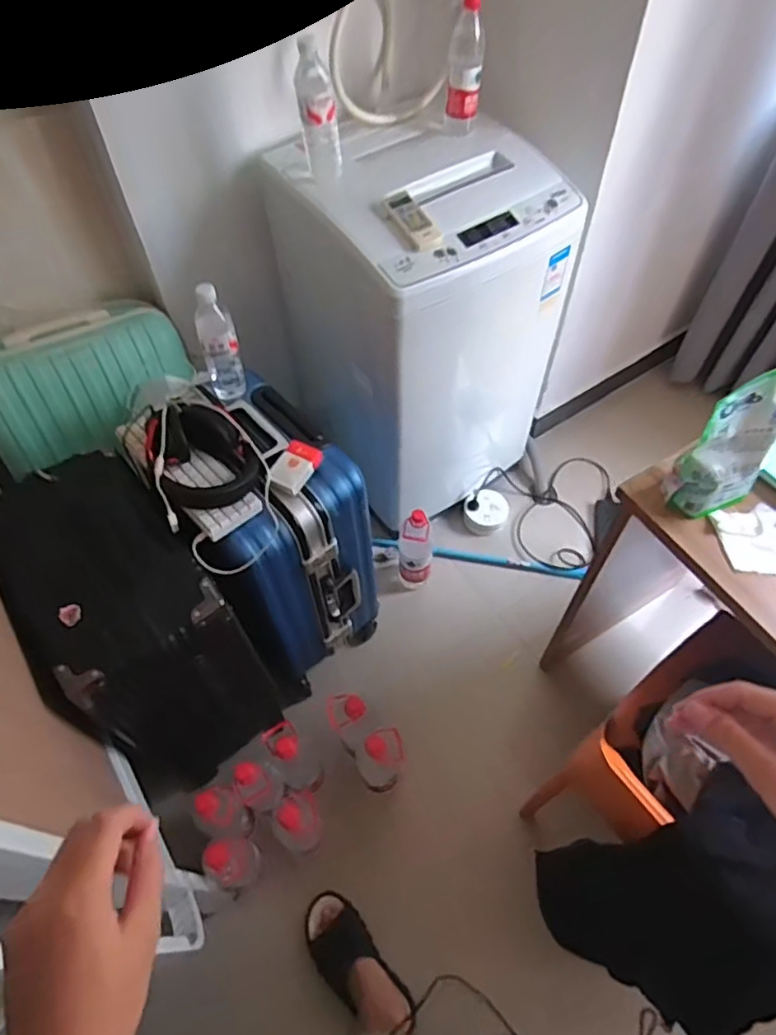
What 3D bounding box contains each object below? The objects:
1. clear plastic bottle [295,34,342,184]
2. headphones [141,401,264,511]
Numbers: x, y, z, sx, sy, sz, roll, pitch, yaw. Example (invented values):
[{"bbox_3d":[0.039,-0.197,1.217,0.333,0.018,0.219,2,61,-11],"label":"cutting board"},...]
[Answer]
[{"bbox_3d":[-0.123,-0.718,1.122,0.067,0.231,0.059,-4,56,-1],"label":"clear plastic bottle"},{"bbox_3d":[-0.311,-0.103,1.042,0.162,0.094,0.175,-25,59,-15],"label":"headphones"}]

